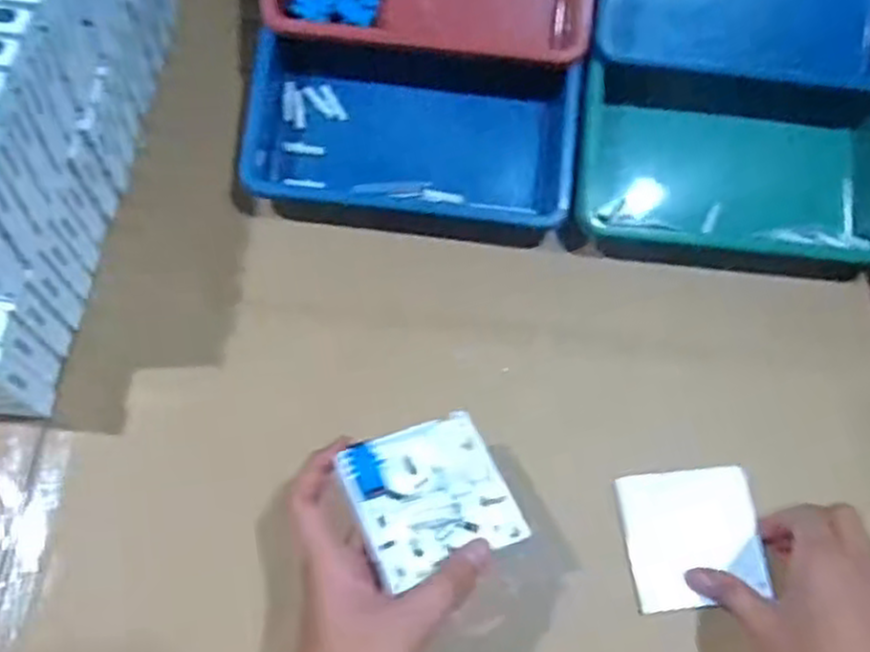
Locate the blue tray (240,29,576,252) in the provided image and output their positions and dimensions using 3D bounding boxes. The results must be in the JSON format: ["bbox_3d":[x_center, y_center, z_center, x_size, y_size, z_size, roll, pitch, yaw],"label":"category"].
[{"bbox_3d":[-0.017,-0.144,0.578,0.243,0.048,0.140,7,81,0],"label":"blue tray"}]

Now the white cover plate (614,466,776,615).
[{"bbox_3d":[0.170,0.139,0.506,0.087,0.009,0.085,-7,70,-4],"label":"white cover plate"}]

